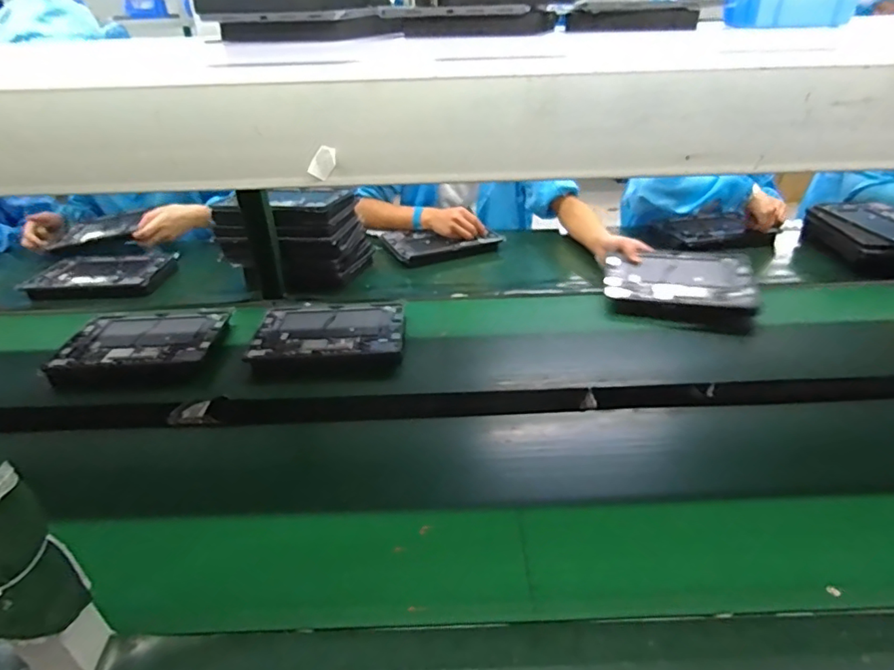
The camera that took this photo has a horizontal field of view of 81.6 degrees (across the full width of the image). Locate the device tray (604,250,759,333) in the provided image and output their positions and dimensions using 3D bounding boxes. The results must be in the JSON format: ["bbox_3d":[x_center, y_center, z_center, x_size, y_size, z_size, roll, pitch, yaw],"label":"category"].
[{"bbox_3d":[0.451,-0.096,1.013,0.258,0.071,0.183,10,36,18],"label":"device tray"}]

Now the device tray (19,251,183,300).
[{"bbox_3d":[-0.755,-0.136,1.142,0.275,0.034,0.187,-5,34,-3],"label":"device tray"}]

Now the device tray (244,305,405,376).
[{"bbox_3d":[-0.202,-0.003,0.914,0.254,0.029,0.180,1,34,5],"label":"device tray"}]

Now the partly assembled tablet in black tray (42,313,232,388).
[{"bbox_3d":[-0.526,0.014,0.895,0.254,0.023,0.189,-1,34,3],"label":"partly assembled tablet in black tray"}]

